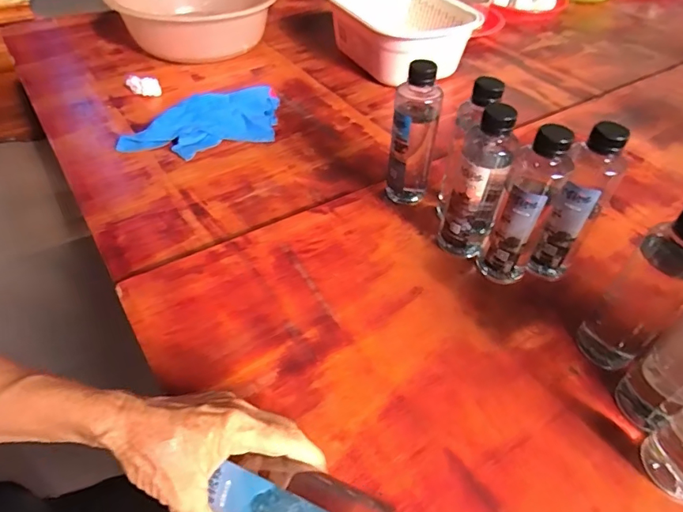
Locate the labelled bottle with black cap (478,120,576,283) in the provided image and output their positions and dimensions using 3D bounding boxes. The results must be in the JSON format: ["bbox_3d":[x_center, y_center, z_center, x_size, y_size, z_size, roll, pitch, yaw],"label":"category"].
[{"bbox_3d":[0.183,-0.042,0.477,0.051,0.185,0.042,25,49,22],"label":"labelled bottle with black cap"}]

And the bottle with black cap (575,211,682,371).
[{"bbox_3d":[0.265,0.029,0.404,0.059,0.173,0.054,33,53,28],"label":"bottle with black cap"}]

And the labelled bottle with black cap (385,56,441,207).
[{"bbox_3d":[0.086,-0.137,0.567,0.050,0.185,0.043,10,45,8],"label":"labelled bottle with black cap"}]

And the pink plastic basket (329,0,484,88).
[{"bbox_3d":[0.112,-0.446,0.925,0.239,0.121,0.283,-12,46,-13],"label":"pink plastic basket"}]

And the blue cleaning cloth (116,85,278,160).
[{"bbox_3d":[-0.197,-0.209,0.737,0.265,0.034,0.128,-33,54,-30],"label":"blue cleaning cloth"}]

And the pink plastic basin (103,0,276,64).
[{"bbox_3d":[-0.294,-0.491,0.960,0.299,0.110,0.299,1,45,-1],"label":"pink plastic basin"}]

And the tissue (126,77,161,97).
[{"bbox_3d":[-0.350,-0.301,0.827,0.057,0.025,0.030,-6,45,-8],"label":"tissue"}]

